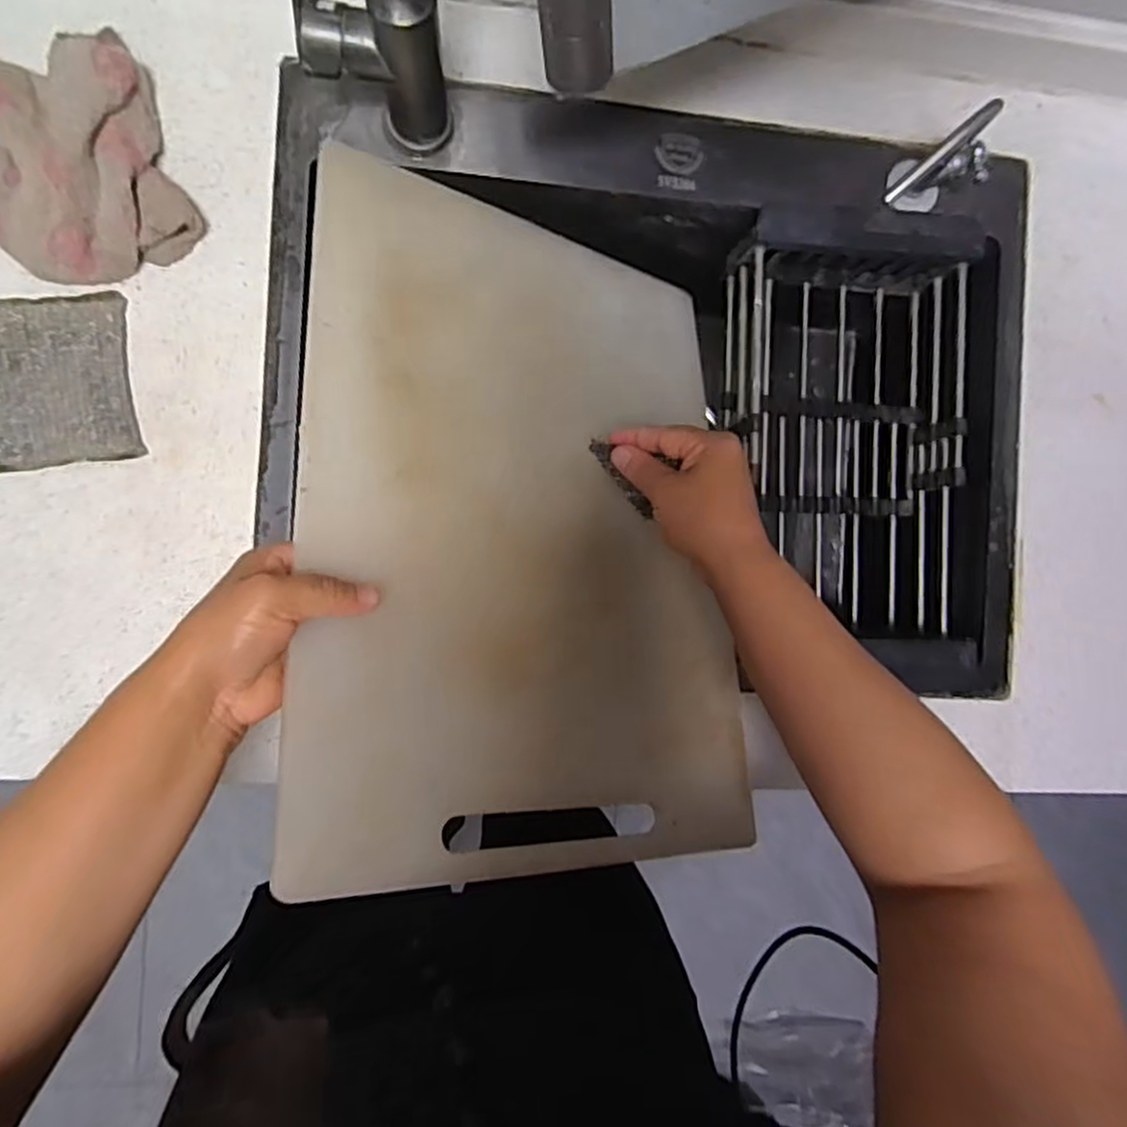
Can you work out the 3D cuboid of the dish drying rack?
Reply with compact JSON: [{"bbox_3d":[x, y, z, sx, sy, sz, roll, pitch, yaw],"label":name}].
[{"bbox_3d":[0.242,-0.095,0.616,0.197,0.087,0.368,2,90,-7],"label":"dish drying rack"}]

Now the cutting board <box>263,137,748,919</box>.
[{"bbox_3d":[-0.012,-0.039,0.477,0.307,0.014,0.442,8,70,-32],"label":"cutting board"}]

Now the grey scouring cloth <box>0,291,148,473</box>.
[{"bbox_3d":[-0.342,-0.125,0.489,0.088,0.011,0.112,-8,91,-7],"label":"grey scouring cloth"}]

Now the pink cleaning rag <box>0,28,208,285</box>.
[{"bbox_3d":[-0.335,-0.275,0.479,0.133,0.050,0.162,-20,92,-7],"label":"pink cleaning rag"}]

